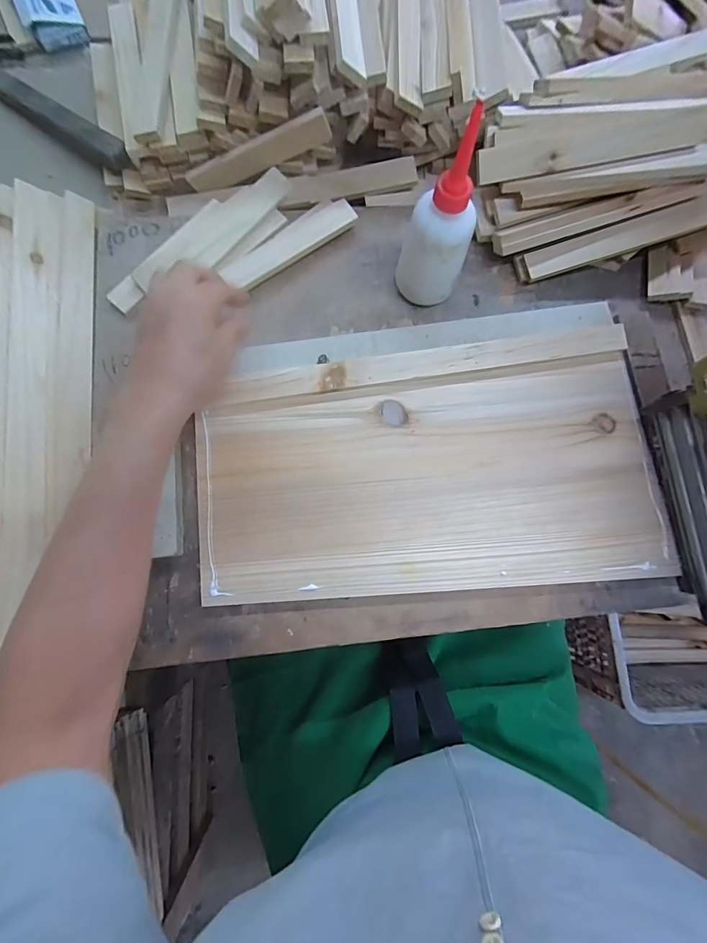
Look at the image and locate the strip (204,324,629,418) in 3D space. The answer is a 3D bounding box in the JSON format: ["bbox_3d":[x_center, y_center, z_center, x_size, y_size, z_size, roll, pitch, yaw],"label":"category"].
[{"bbox_3d":[0.070,-0.102,0.389,0.407,0.020,0.037,-10,81,-2],"label":"strip"}]

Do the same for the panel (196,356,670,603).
[{"bbox_3d":[0.075,0.013,0.377,0.420,0.020,0.197,-8,81,-2],"label":"panel"}]

